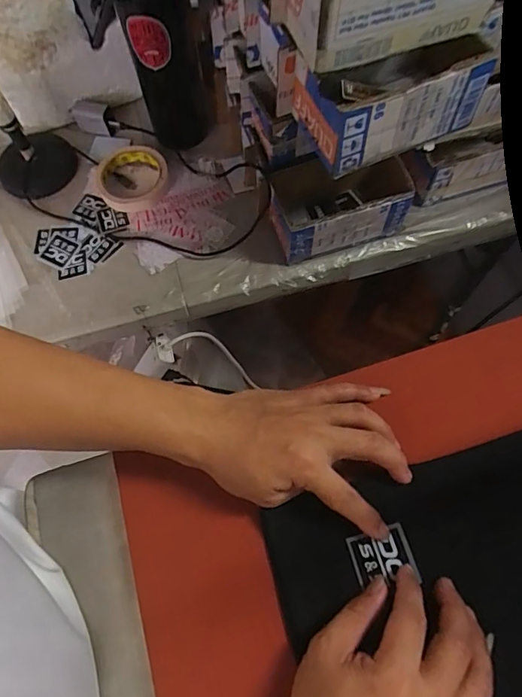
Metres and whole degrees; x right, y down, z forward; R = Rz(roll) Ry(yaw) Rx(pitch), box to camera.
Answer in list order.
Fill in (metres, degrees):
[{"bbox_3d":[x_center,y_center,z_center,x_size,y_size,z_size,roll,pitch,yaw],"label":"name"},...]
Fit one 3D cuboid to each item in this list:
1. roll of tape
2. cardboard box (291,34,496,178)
[{"bbox_3d":[-0.173,-0.230,0.626,0.094,0.028,0.084,-21,70,-7],"label":"roll of tape"},{"bbox_3d":[0.114,-0.231,0.411,0.156,0.083,0.087,-18,69,-6],"label":"cardboard box"}]

